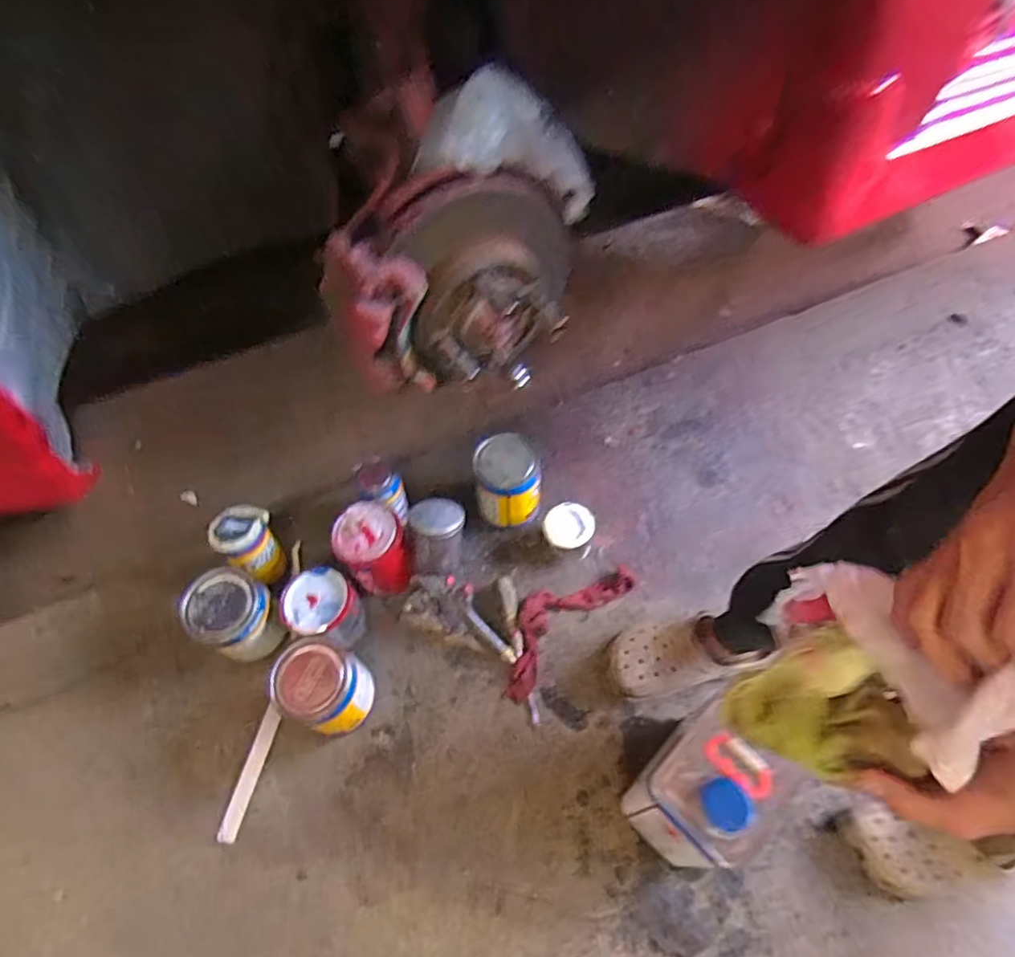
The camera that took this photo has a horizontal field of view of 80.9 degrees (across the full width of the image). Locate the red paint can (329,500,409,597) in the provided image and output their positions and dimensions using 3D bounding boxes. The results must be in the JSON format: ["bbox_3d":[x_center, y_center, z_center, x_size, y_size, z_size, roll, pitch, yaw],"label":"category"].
[{"bbox_3d":[-0.202,0.113,0.911,0.099,0.130,0.105,-1,56,1],"label":"red paint can"}]

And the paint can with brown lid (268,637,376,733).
[{"bbox_3d":[-0.244,0.290,0.811,0.109,0.137,0.104,-1,56,1],"label":"paint can with brown lid"}]

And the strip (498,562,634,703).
[{"bbox_3d":[0.076,0.208,0.911,0.267,0.022,0.098,-39,63,-22],"label":"strip"}]

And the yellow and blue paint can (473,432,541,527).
[{"bbox_3d":[-0.001,0.011,0.979,0.099,0.149,0.093,-1,56,1],"label":"yellow and blue paint can"}]

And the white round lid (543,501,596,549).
[{"bbox_3d":[0.097,0.072,0.929,0.077,0.025,0.070,-1,56,1],"label":"white round lid"}]

